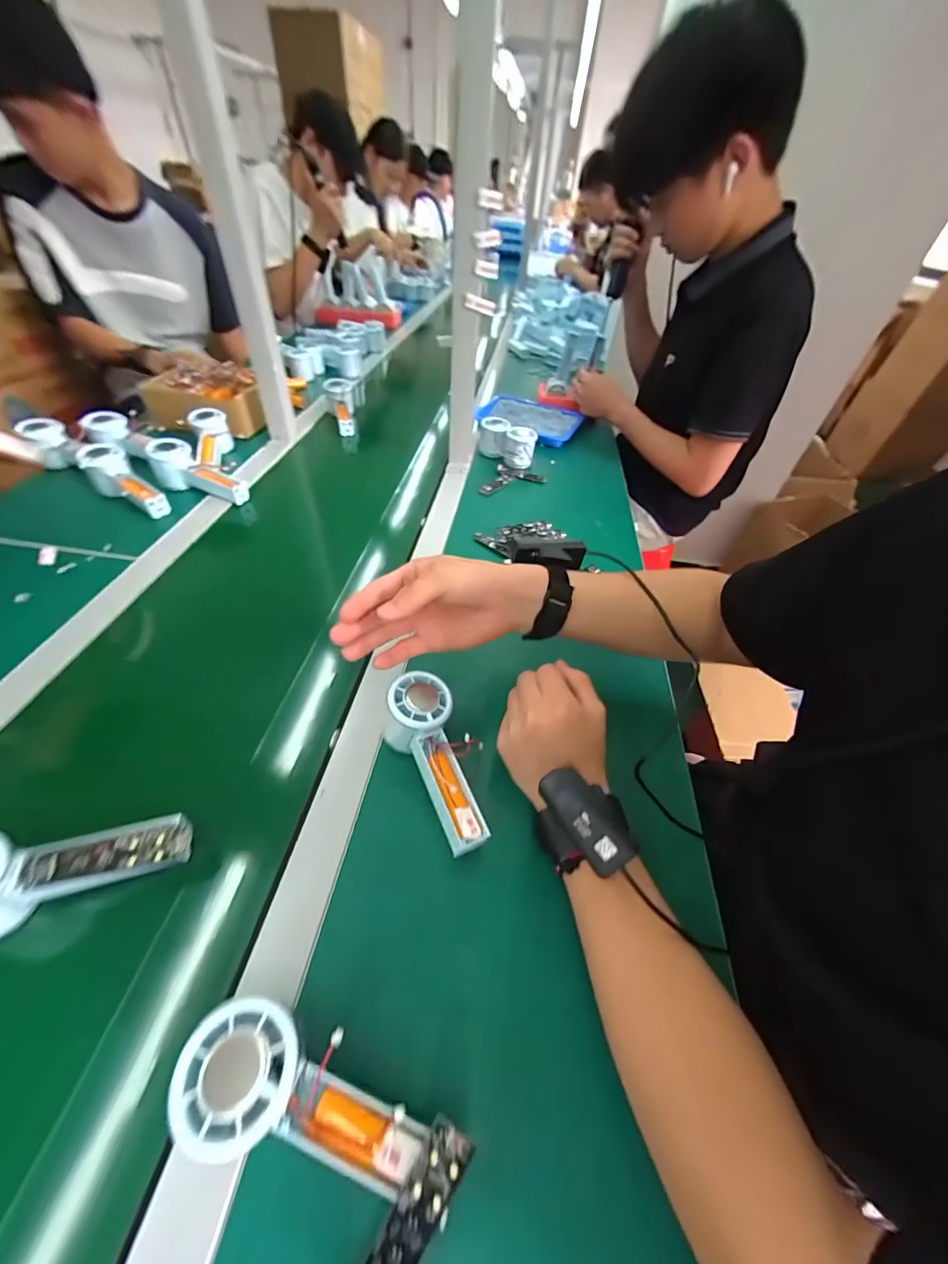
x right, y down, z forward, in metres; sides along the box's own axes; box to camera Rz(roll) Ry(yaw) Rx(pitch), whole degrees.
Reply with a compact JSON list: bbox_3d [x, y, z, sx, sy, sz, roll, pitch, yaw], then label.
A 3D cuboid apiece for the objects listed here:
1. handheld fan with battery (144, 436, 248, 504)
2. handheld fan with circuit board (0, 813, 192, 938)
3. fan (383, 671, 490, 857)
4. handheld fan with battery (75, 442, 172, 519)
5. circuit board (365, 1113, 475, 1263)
[{"bbox_3d":[-0.433,-0.247,0.675,0.156,0.057,0.052,23,47,-6],"label":"handheld fan with battery"},{"bbox_3d":[-0.285,0.170,0.293,0.156,0.056,0.063,-5,48,-10],"label":"handheld fan with circuit board"},{"bbox_3d":[-0.034,0.110,0.366,0.065,0.047,0.149,-16,62,-19],"label":"fan"},{"bbox_3d":[-0.520,-0.228,0.638,0.149,0.072,0.054,24,49,16],"label":"handheld fan with battery"},{"bbox_3d":[-0.027,0.279,0.202,0.022,0.010,0.084,27,83,19],"label":"circuit board"}]

